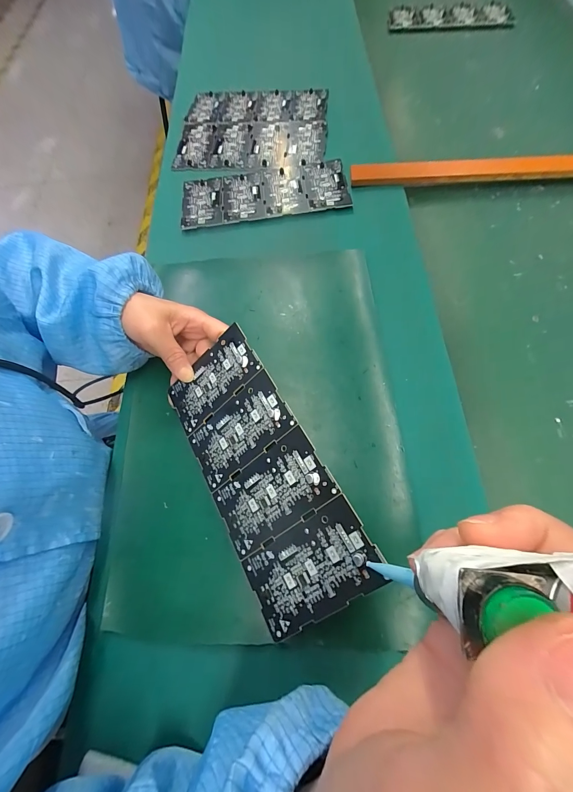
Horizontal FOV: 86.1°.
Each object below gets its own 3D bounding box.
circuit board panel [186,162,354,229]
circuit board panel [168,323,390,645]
[{"bbox_3d":[-0.030,-0.273,0.414,0.219,0.008,0.092,-7,65,2],"label":"circuit board panel"},{"bbox_3d":[-0.026,0.053,0.240,0.097,0.004,0.217,-41,64,17],"label":"circuit board panel"}]

